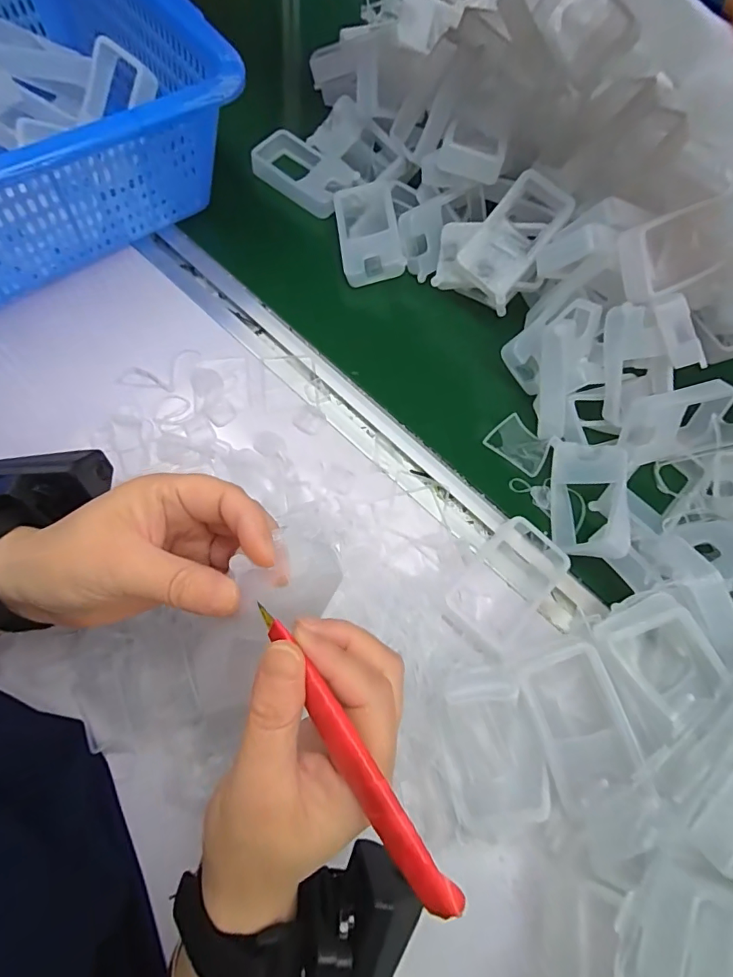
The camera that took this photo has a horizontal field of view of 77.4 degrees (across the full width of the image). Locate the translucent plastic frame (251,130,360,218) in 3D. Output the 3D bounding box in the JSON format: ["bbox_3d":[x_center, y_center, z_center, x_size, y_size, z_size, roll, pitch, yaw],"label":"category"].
[{"bbox_3d":[-0.059,-0.312,0.452,0.098,0.025,0.056,33,70,5],"label":"translucent plastic frame"}]

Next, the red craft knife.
[{"bbox_3d":[-0.007,0.089,0.160,0.012,0.006,0.112,-33,66,-13],"label":"red craft knife"}]

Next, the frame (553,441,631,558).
[{"bbox_3d":[0.175,0.011,0.361,0.056,0.036,0.099,-5,59,27],"label":"frame"}]

